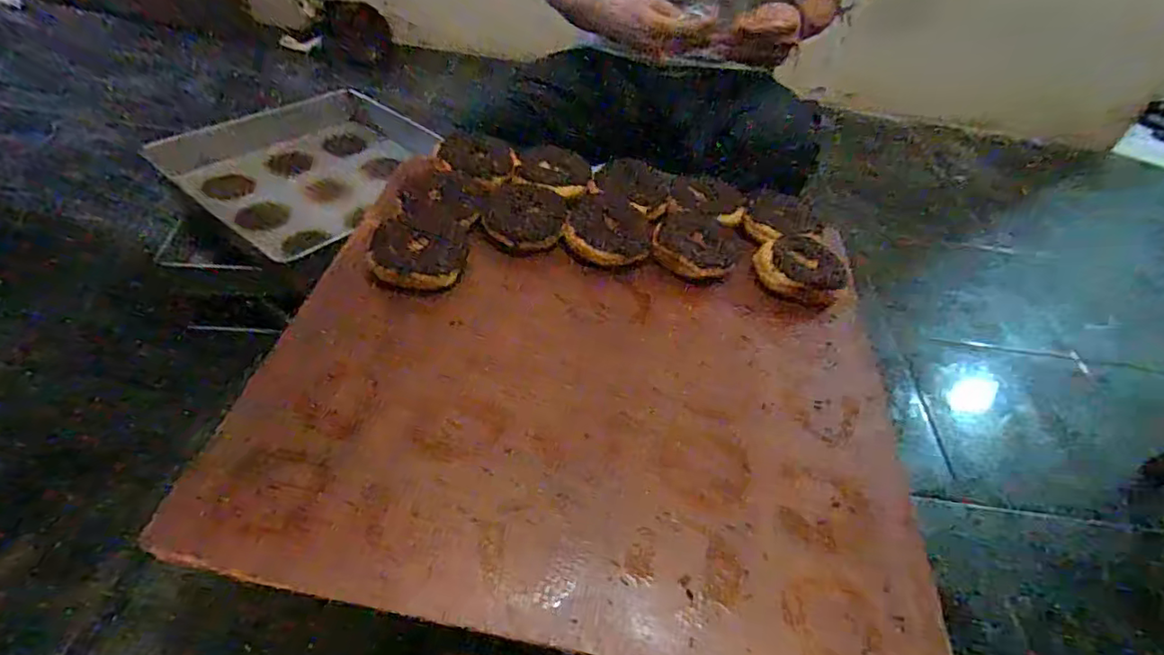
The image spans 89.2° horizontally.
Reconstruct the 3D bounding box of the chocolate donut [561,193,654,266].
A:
[{"bbox_3d":[0.031,-0.109,0.679,0.098,0.034,0.097,11,44,2],"label":"chocolate donut"}]

